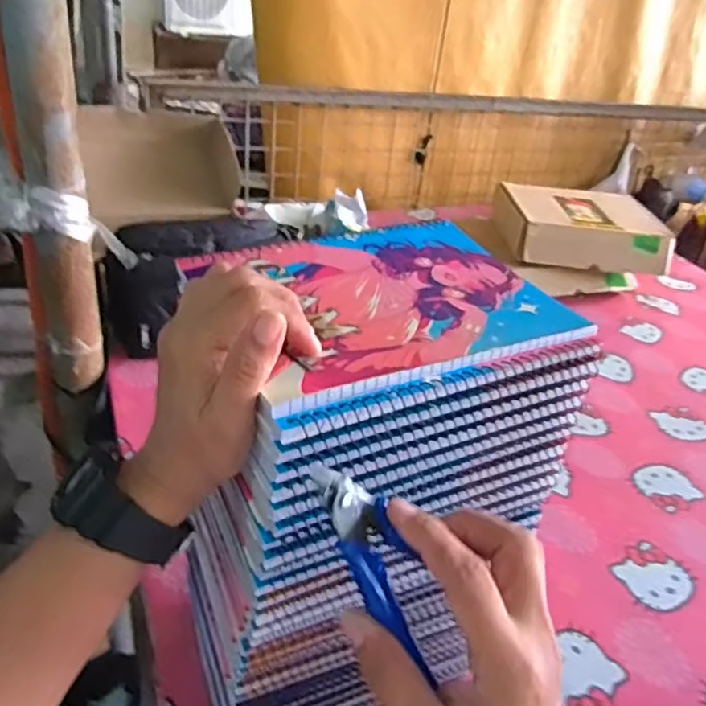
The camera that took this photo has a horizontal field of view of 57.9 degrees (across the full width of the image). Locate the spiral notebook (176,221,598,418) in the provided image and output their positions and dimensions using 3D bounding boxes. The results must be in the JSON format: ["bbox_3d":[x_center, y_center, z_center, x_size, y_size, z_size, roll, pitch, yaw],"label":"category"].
[{"bbox_3d":[0.019,-0.034,0.368,0.191,0.008,0.148,-13,39,-28],"label":"spiral notebook"}]

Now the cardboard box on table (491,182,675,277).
[{"bbox_3d":[0.414,-0.241,1.190,0.293,0.077,0.220,3,34,-8],"label":"cardboard box on table"}]

